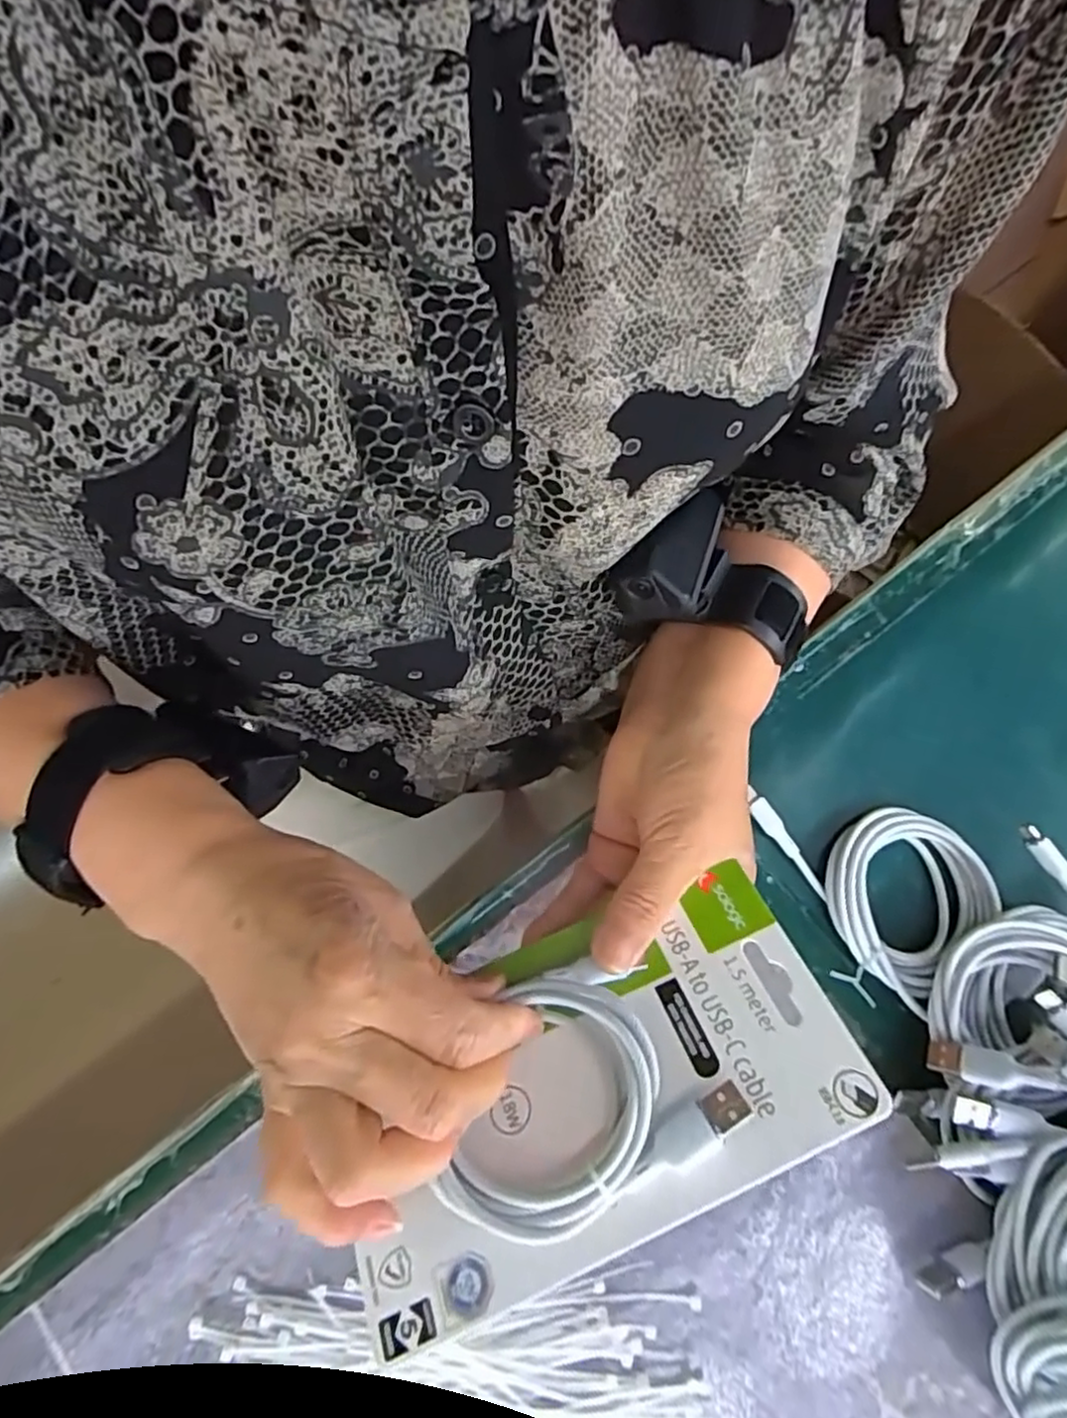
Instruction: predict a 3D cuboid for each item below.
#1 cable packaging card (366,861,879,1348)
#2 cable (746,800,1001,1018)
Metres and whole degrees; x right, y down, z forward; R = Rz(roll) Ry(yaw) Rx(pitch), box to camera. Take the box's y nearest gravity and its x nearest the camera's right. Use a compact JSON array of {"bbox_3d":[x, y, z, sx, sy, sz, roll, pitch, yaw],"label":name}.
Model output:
[{"bbox_3d":[0.018,0.127,0.238,0.174,0.015,0.095,-24,53,-4],"label":"cable packaging card"},{"bbox_3d":[0.167,0.077,0.341,0.078,0.016,0.113,-42,80,-11],"label":"cable"}]

